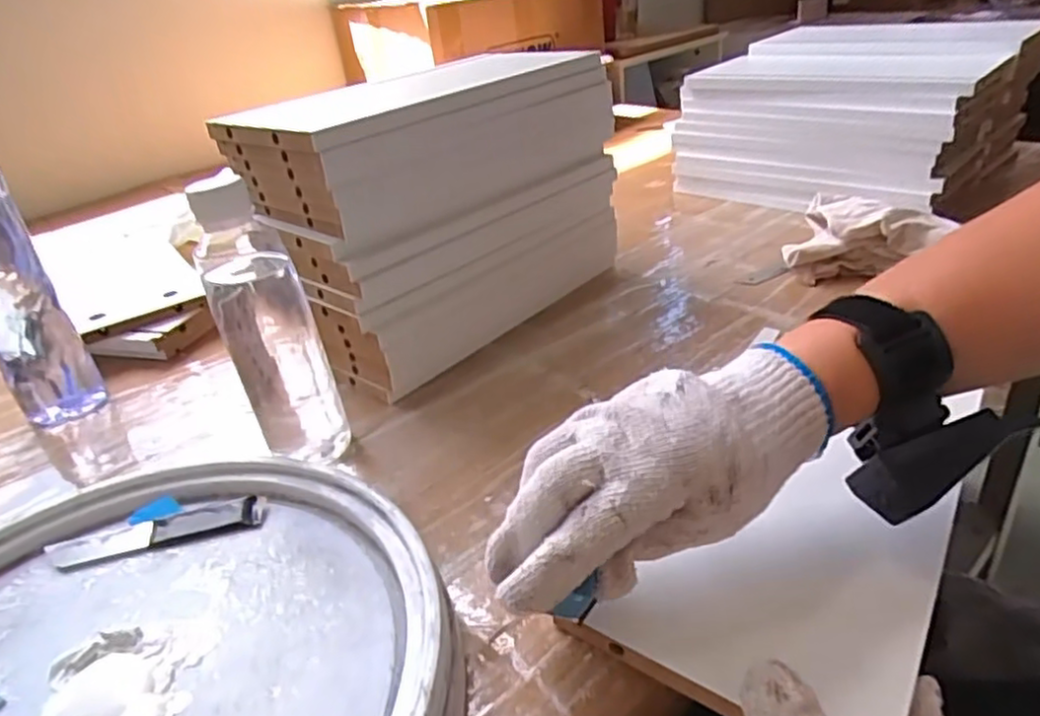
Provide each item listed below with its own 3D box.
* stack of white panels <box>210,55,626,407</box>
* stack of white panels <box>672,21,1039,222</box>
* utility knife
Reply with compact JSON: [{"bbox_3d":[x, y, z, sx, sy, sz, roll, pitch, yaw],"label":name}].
[{"bbox_3d":[-0.057,-0.128,0.586,0.130,0.197,0.297,17,38,37],"label":"stack of white panels"},{"bbox_3d":[0.399,-0.297,0.818,0.292,0.145,0.305,-31,36,-35],"label":"stack of white panels"},{"bbox_3d":[-0.200,0.096,0.374,0.112,0.007,0.027,-13,29,-8],"label":"utility knife"}]

